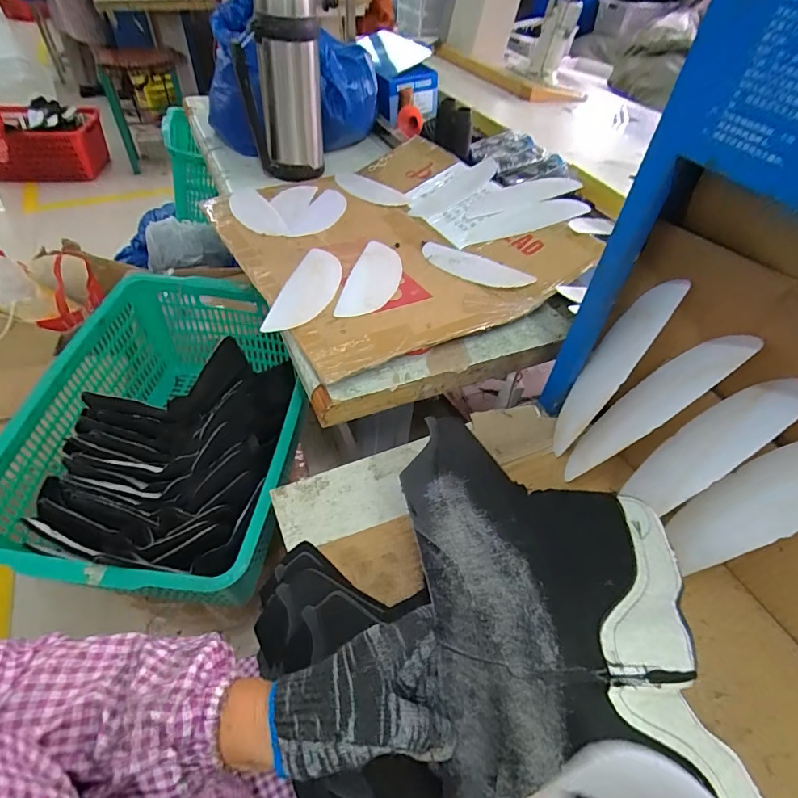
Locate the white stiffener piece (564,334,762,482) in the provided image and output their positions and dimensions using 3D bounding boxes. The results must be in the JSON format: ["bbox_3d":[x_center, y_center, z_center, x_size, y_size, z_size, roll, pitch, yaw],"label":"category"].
[{"bbox_3d":[0.264,0.007,0.489,0.011,0.219,0.070,33,34,-9],"label":"white stiffener piece"}]

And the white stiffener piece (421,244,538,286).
[{"bbox_3d":[0.114,-0.205,0.705,0.185,0.006,0.062,31,53,22],"label":"white stiffener piece"}]

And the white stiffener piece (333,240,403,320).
[{"bbox_3d":[-0.036,-0.177,0.672,0.071,0.005,0.208,9,48,5],"label":"white stiffener piece"}]

